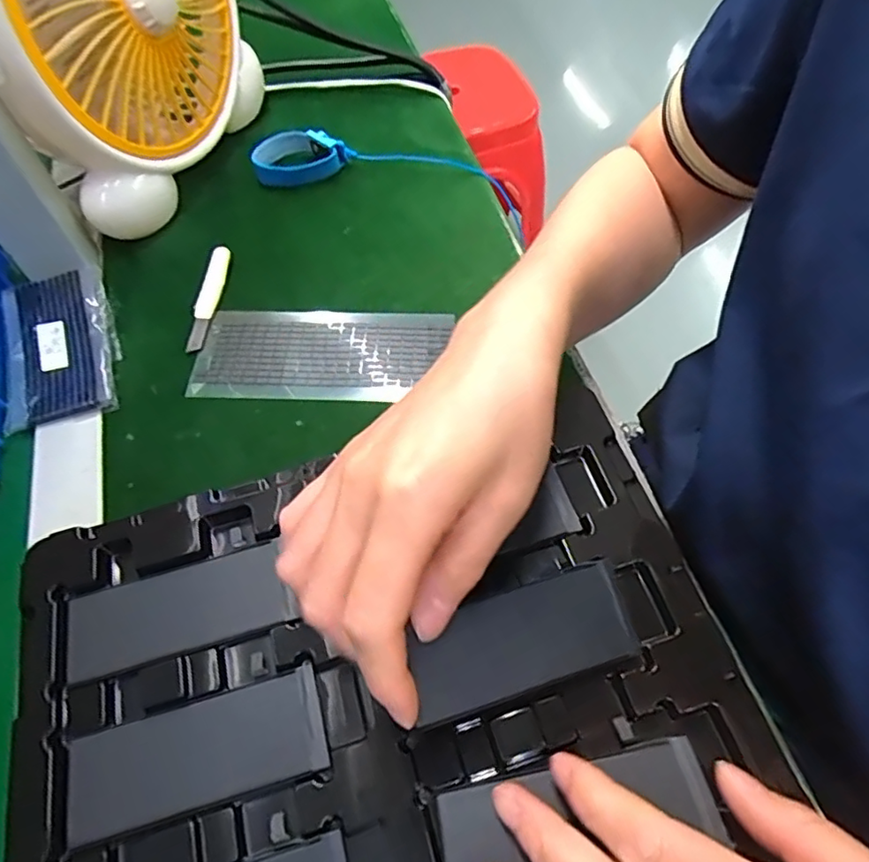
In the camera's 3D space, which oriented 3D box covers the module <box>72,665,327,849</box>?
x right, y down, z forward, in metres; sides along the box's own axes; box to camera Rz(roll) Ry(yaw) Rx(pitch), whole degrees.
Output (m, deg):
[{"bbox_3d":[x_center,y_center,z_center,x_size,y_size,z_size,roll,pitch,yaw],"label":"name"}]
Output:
[{"bbox_3d":[-0.090,0.122,0.227,0.094,0.006,0.038,-15,59,-7],"label":"module"}]

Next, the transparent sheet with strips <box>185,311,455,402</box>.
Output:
[{"bbox_3d":[-0.074,-0.051,0.390,0.160,0.006,0.069,-1,58,1],"label":"transparent sheet with strips"}]

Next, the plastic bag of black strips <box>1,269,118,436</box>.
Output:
[{"bbox_3d":[-0.244,-0.055,0.387,0.066,0.023,0.107,-16,59,-8],"label":"plastic bag of black strips"}]

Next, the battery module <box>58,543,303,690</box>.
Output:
[{"bbox_3d":[-0.110,0.075,0.255,0.091,0.006,0.037,-15,59,-7],"label":"battery module"}]

